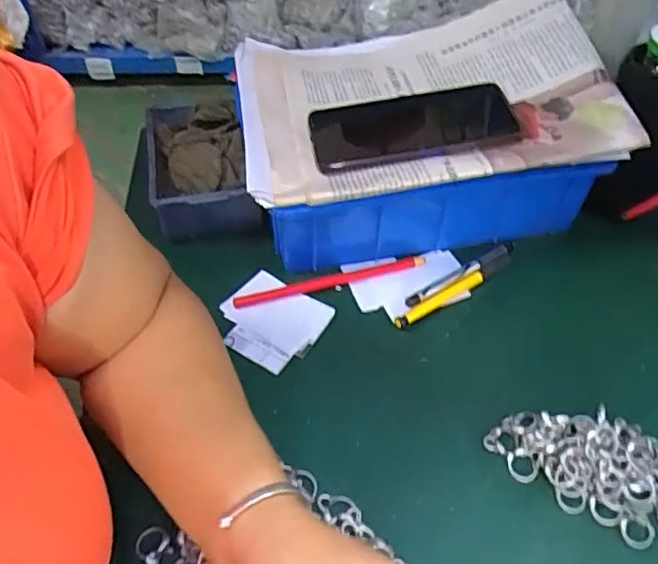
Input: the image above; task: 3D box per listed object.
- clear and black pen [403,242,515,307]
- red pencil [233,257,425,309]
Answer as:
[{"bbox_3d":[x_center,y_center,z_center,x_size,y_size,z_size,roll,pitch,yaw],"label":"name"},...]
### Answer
[{"bbox_3d":[0.115,-0.008,0.502,0.119,0.011,0.012,-25,53,-21],"label":"clear and black pen"},{"bbox_3d":[0.002,-0.001,0.497,0.166,0.008,0.012,-11,50,-10],"label":"red pencil"}]

